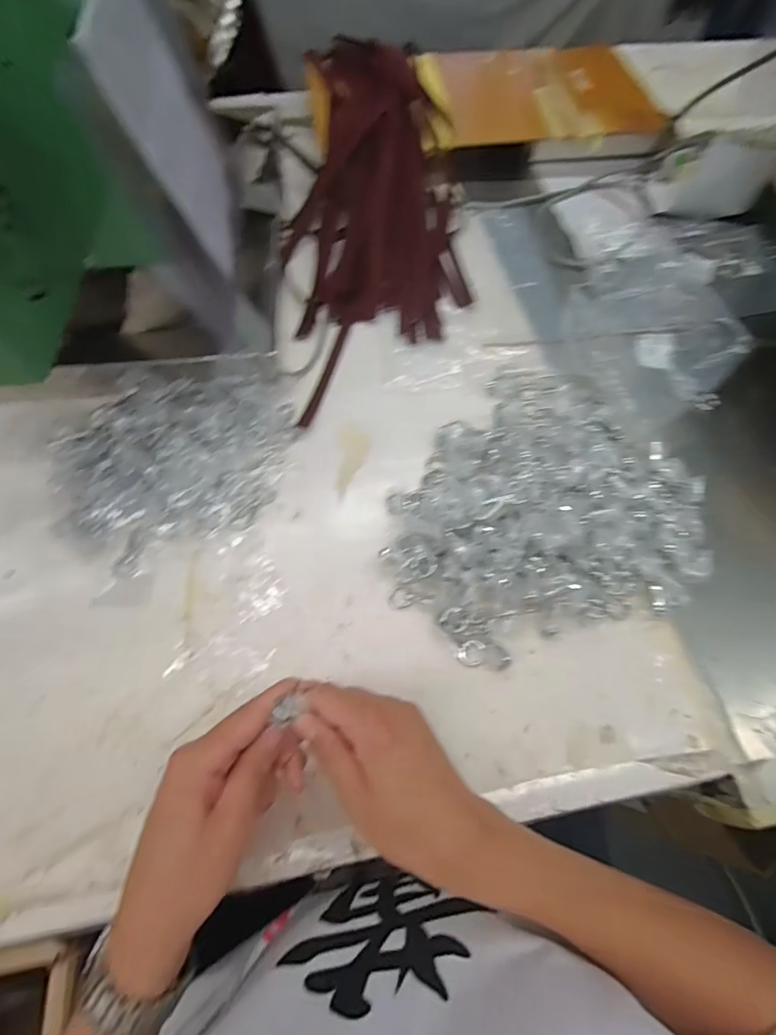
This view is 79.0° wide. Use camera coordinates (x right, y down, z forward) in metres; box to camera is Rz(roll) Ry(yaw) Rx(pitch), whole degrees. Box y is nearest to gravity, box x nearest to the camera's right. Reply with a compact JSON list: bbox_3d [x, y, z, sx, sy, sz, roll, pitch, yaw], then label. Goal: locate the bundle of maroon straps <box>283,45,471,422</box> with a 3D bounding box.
[{"bbox_3d":[-0.027,-0.490,0.693,0.254,0.059,0.784,-3,66,-2],"label":"bundle of maroon straps"}]

